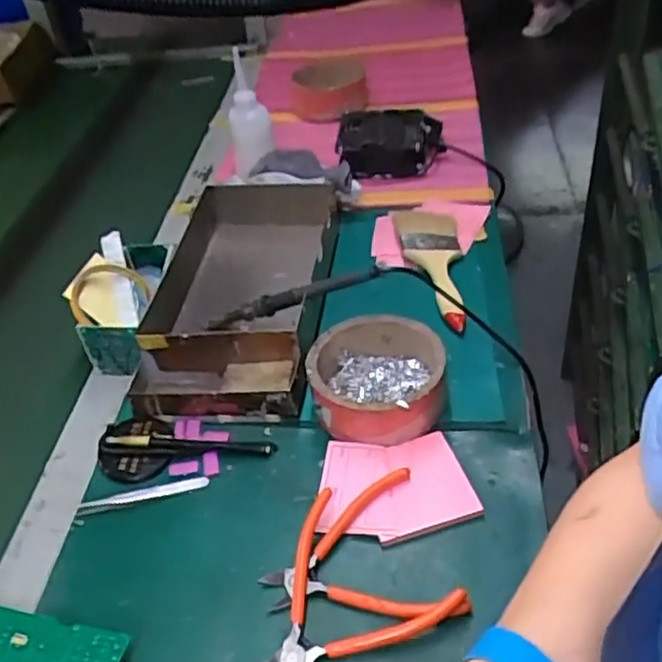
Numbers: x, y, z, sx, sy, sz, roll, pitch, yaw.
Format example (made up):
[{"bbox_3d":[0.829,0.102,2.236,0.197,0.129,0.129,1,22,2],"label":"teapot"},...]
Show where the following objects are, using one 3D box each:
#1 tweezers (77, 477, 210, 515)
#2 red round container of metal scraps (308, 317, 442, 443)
[{"bbox_3d":[-0.164,0.142,0.606,0.111,0.007,0.012,-13,42,-6],"label":"tweezers"},{"bbox_3d":[0.041,0.046,0.634,0.118,0.053,0.115,-5,41,4],"label":"red round container of metal scraps"}]

